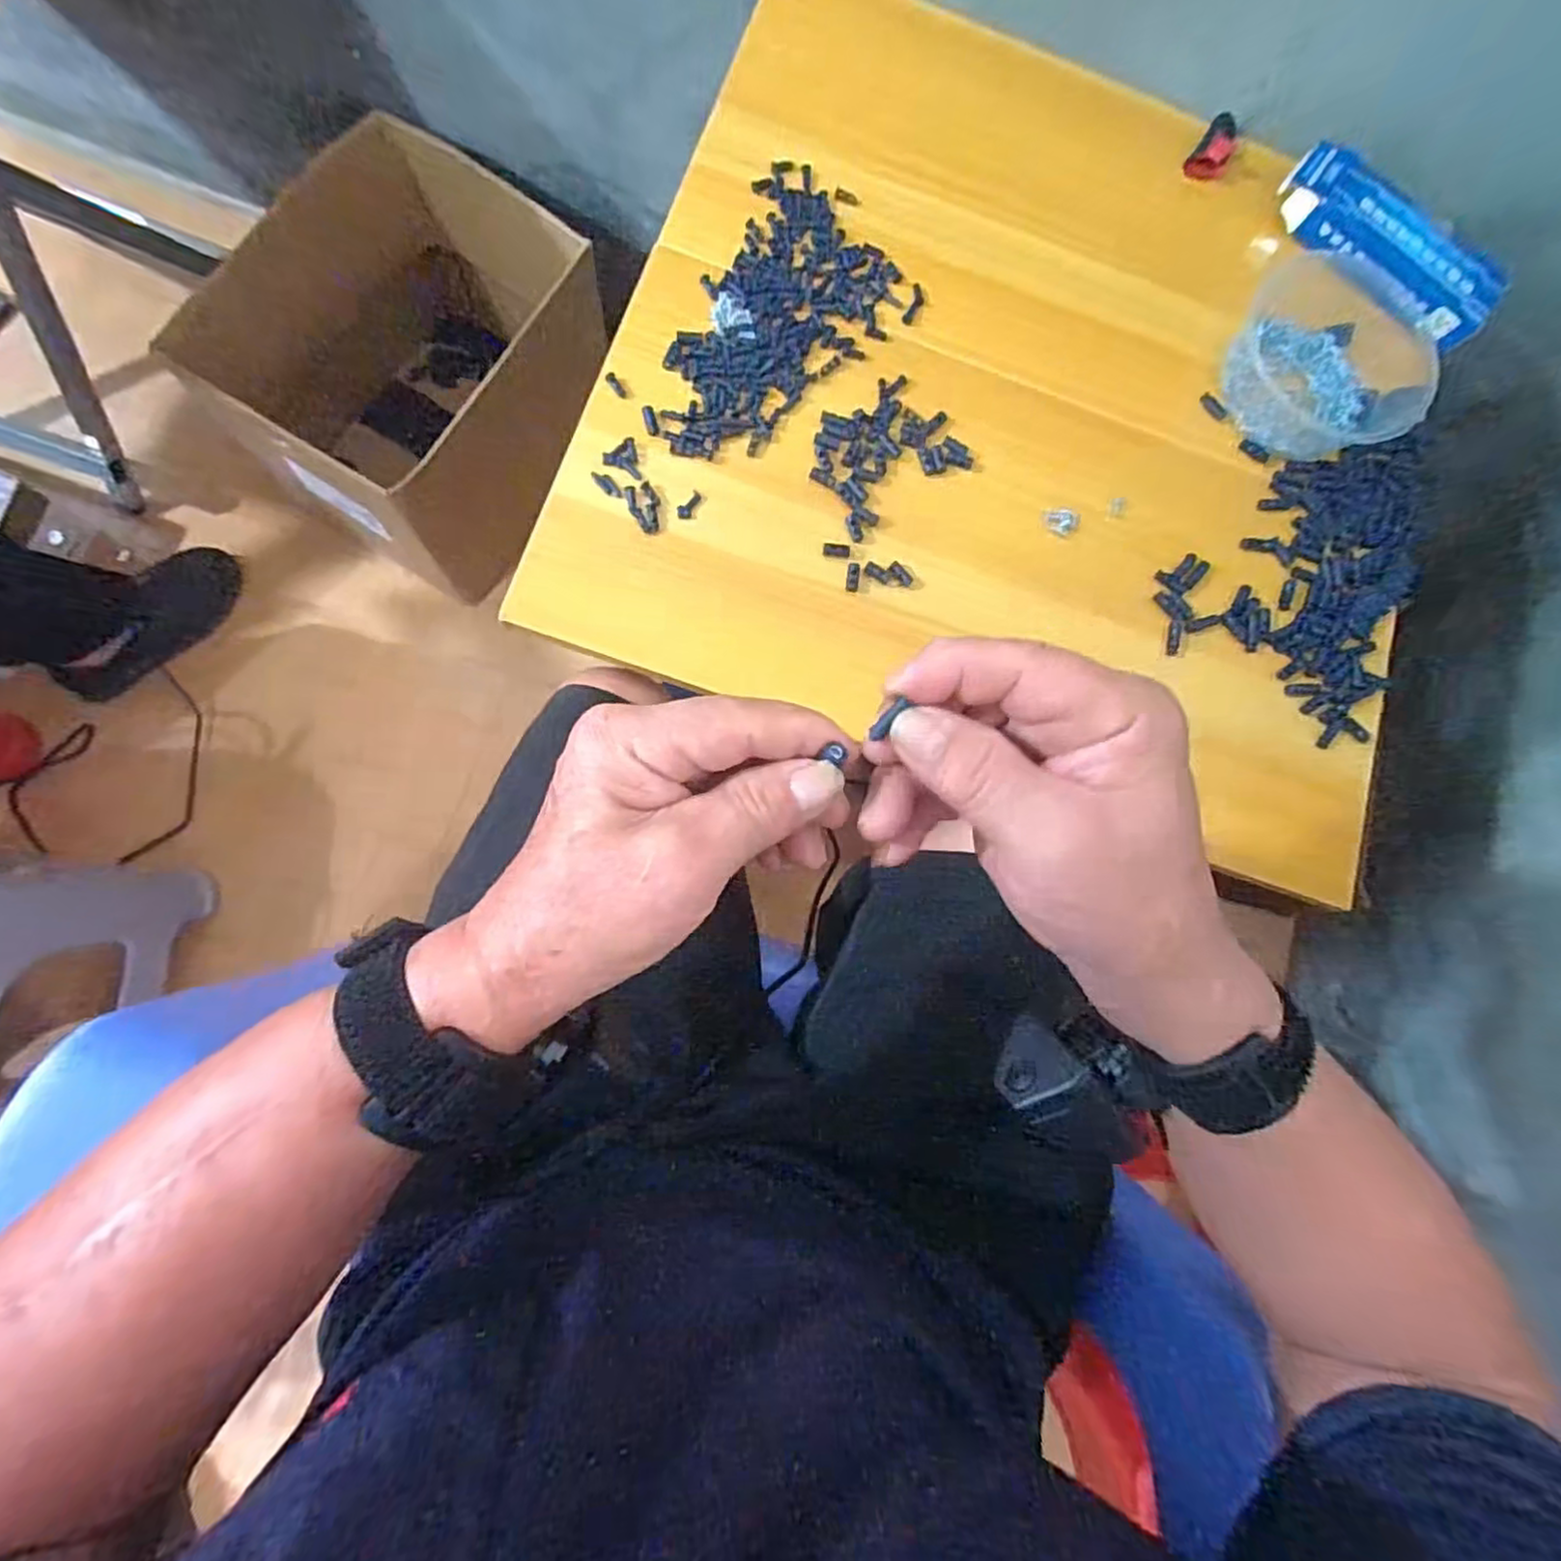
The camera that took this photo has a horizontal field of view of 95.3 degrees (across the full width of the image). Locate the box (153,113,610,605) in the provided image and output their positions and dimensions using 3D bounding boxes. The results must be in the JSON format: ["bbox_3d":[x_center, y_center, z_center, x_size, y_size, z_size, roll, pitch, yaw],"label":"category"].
[{"bbox_3d":[-0.411,-0.485,0.843,0.309,0.241,0.382,31,79,-2],"label":"box"}]

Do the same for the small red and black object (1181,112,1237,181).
[{"bbox_3d":[0.331,-0.481,0.546,0.028,0.039,0.021,36,79,-1],"label":"small red and black object"}]

